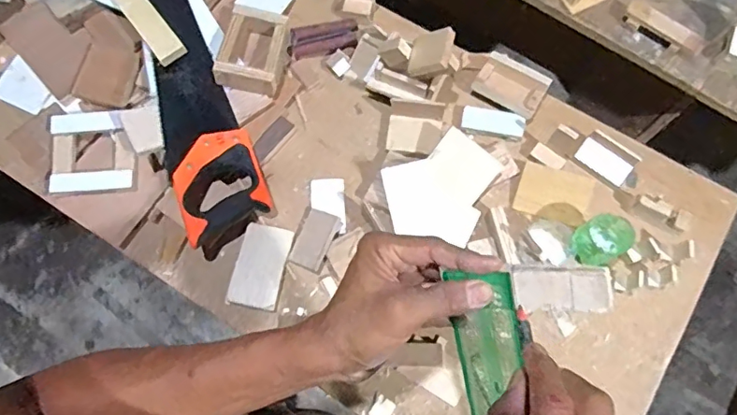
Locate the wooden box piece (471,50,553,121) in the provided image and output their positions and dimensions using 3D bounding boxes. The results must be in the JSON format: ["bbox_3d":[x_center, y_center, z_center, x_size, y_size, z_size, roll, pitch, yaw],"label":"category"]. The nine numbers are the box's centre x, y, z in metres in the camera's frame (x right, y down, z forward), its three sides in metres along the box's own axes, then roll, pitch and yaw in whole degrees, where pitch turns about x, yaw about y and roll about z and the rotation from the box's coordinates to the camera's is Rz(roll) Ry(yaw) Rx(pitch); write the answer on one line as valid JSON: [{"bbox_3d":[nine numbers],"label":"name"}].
[{"bbox_3d":[0.212,-0.181,0.772,0.097,0.033,0.078,30,74,9],"label":"wooden box piece"}]

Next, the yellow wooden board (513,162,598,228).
[{"bbox_3d":[0.261,-0.019,0.732,0.095,0.011,0.074,19,73,6],"label":"yellow wooden board"}]

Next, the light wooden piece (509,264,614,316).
[{"bbox_3d":[0.119,0.049,0.322,0.056,0.005,0.029,-10,96,28],"label":"light wooden piece"}]

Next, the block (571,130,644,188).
[{"bbox_3d":[0.340,-0.072,0.741,0.077,0.018,0.049,38,75,11],"label":"block"}]

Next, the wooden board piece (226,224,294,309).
[{"bbox_3d":[-0.144,0.078,0.697,0.063,0.012,0.109,12,73,1],"label":"wooden board piece"}]

